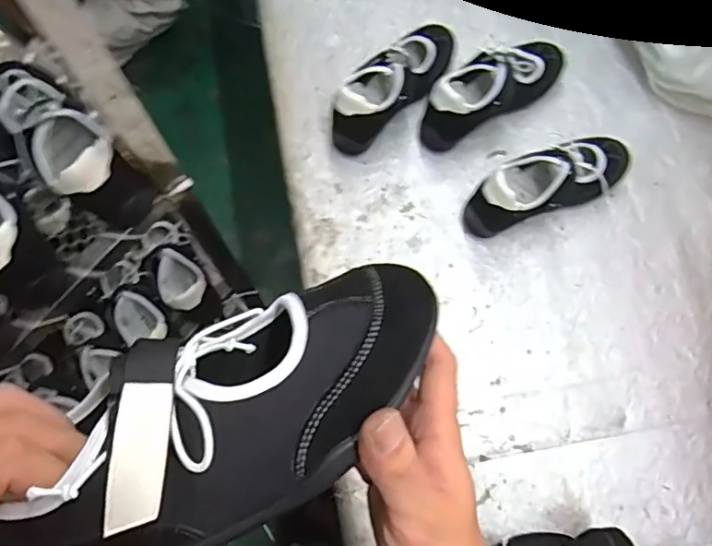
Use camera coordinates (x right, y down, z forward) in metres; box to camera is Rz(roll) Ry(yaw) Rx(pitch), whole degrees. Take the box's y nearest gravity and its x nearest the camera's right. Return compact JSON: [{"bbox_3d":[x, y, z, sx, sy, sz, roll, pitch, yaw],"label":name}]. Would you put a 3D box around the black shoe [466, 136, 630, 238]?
[{"bbox_3d":[0.261,-0.124,0.716,0.242,0.093,0.079,-23,75,-8],"label":"black shoe"}]

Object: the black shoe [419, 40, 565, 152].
[{"bbox_3d":[0.193,-0.258,0.754,0.238,0.100,0.082,-35,77,-11],"label":"black shoe"}]

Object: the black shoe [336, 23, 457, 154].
[{"bbox_3d":[0.055,-0.273,0.758,0.241,0.093,0.082,-43,78,-13],"label":"black shoe"}]

